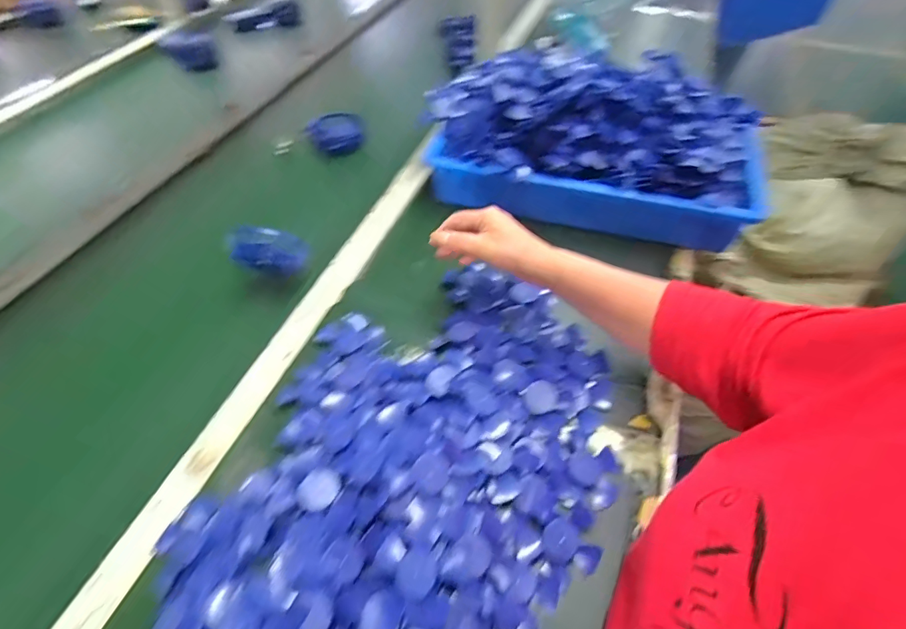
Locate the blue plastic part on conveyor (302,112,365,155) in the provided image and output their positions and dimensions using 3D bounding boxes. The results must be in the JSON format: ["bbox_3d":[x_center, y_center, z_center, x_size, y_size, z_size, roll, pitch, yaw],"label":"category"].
[{"bbox_3d":[-0.200,-0.314,0.795,0.099,0.054,0.050,-20,54,-15],"label":"blue plastic part on conveyor"}]

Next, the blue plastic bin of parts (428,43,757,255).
[{"bbox_3d":[0.187,-0.245,0.653,0.444,0.161,0.219,14,53,11],"label":"blue plastic bin of parts"}]

